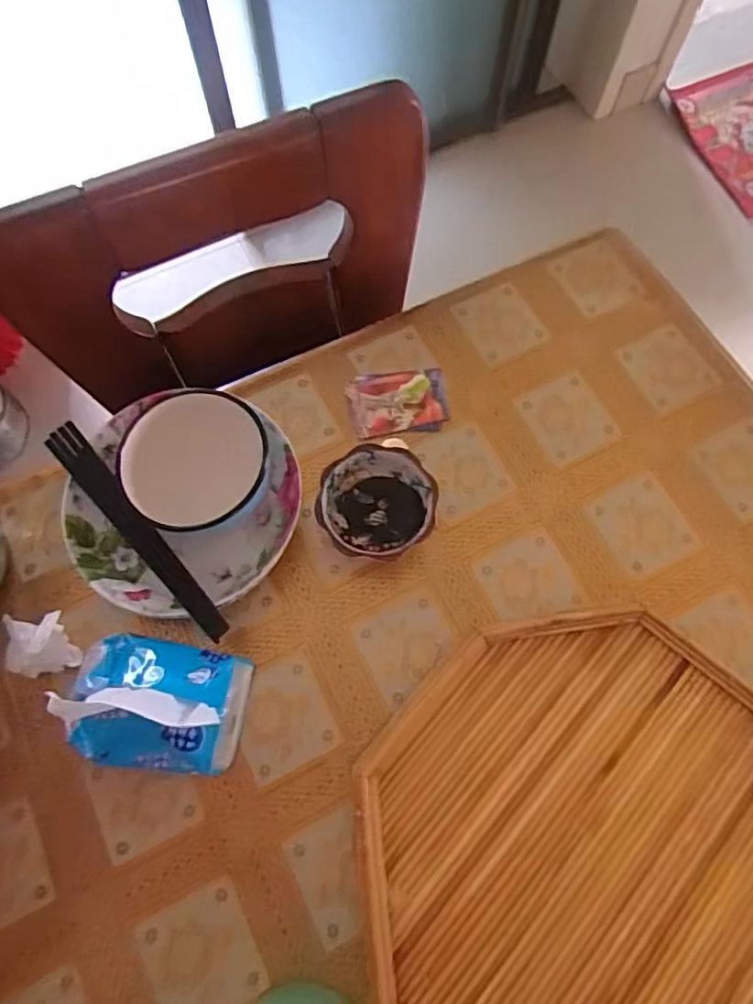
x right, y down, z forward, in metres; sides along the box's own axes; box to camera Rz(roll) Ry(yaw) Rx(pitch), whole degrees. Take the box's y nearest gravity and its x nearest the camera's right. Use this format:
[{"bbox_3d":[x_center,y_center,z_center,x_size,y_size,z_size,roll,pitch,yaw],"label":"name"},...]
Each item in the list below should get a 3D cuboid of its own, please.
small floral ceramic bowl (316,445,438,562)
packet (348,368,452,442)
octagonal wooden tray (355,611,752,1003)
[{"bbox_3d":[0.000,0.005,0.537,0.099,0.043,0.097,0,70,0],"label":"small floral ceramic bowl"},{"bbox_3d":[0.022,-0.098,0.591,0.094,0.008,0.068,-6,70,-2],"label":"packet"},{"bbox_3d":[0.167,0.267,0.448,0.335,0.032,0.343,-8,70,-3],"label":"octagonal wooden tray"}]

